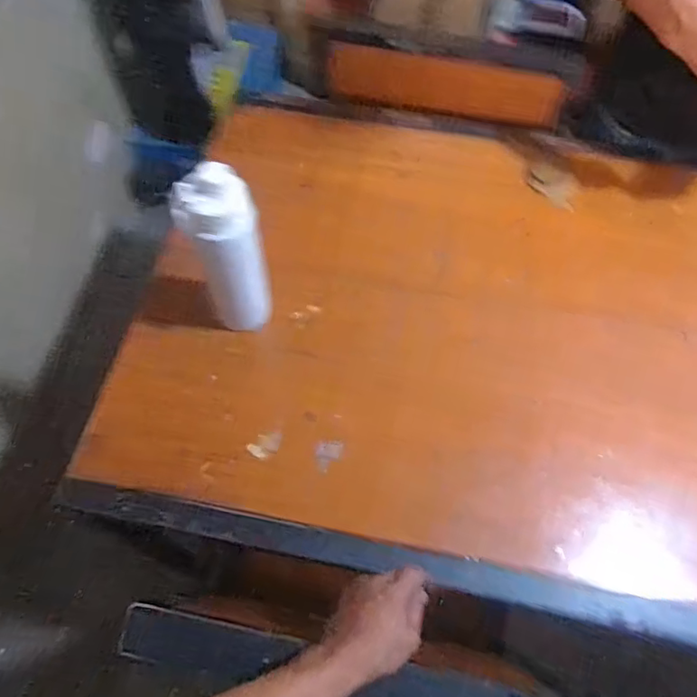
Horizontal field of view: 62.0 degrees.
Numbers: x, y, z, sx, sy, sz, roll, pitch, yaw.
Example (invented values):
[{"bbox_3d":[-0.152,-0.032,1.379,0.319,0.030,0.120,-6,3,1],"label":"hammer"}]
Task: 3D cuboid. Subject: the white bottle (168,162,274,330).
[{"bbox_3d":[-0.150,-0.104,0.748,0.085,0.268,0.083,-14,64,-8],"label":"white bottle"}]

